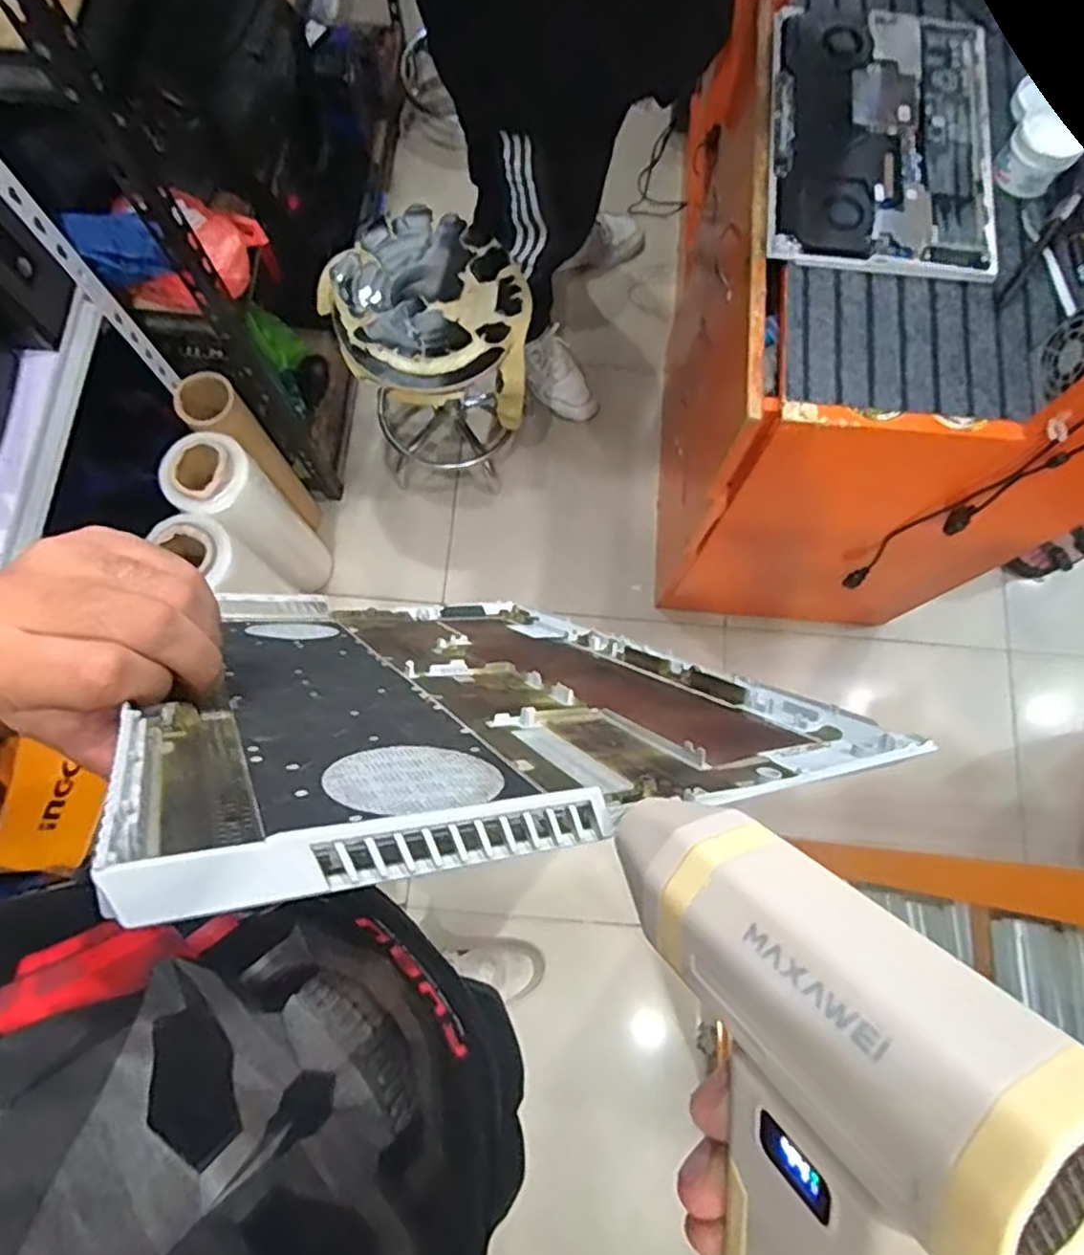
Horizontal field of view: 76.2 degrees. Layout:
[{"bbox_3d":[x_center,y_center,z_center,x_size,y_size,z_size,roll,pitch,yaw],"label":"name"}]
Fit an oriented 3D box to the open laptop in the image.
[{"bbox_3d":[0.398,-0.582,0.812,0.254,0.017,0.364,6,76,0],"label":"open laptop"}]

